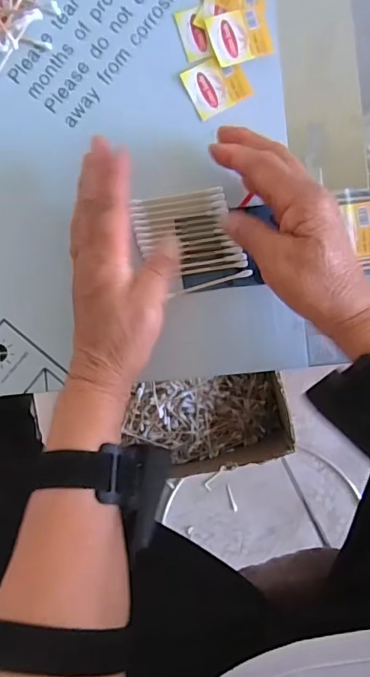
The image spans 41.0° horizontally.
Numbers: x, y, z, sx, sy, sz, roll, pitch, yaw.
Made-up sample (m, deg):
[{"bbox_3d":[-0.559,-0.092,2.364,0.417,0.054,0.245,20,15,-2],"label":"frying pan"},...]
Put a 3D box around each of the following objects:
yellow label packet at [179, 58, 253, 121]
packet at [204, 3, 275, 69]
[{"bbox_3d":[0.024,-0.193,0.376,0.043,0.004,0.039,-26,91,2],"label":"yellow label packet"},{"bbox_3d":[0.042,-0.229,0.374,0.045,0.004,0.039,-14,91,2],"label":"packet"}]

